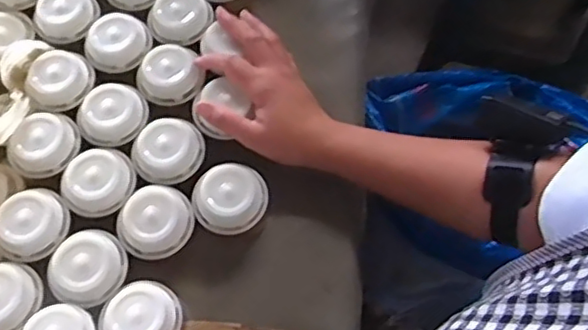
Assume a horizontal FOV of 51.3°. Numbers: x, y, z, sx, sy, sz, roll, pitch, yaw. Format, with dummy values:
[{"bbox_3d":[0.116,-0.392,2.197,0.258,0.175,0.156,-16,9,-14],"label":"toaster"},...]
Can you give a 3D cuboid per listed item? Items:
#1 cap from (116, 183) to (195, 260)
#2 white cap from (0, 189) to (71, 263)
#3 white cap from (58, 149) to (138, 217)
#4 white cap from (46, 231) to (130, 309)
[{"bbox_3d":[-0.122,0.049,0.536,0.058,0.026,0.063,0,67,1],"label":"cap"},{"bbox_3d":[-0.227,0.052,0.529,0.059,0.021,0.056,0,67,1],"label":"white cap"},{"bbox_3d":[-0.174,0.014,0.543,0.060,0.018,0.054,-10,67,-3],"label":"white cap"},{"bbox_3d":[-0.173,0.087,0.513,0.063,0.024,0.058,0,67,1],"label":"white cap"}]

